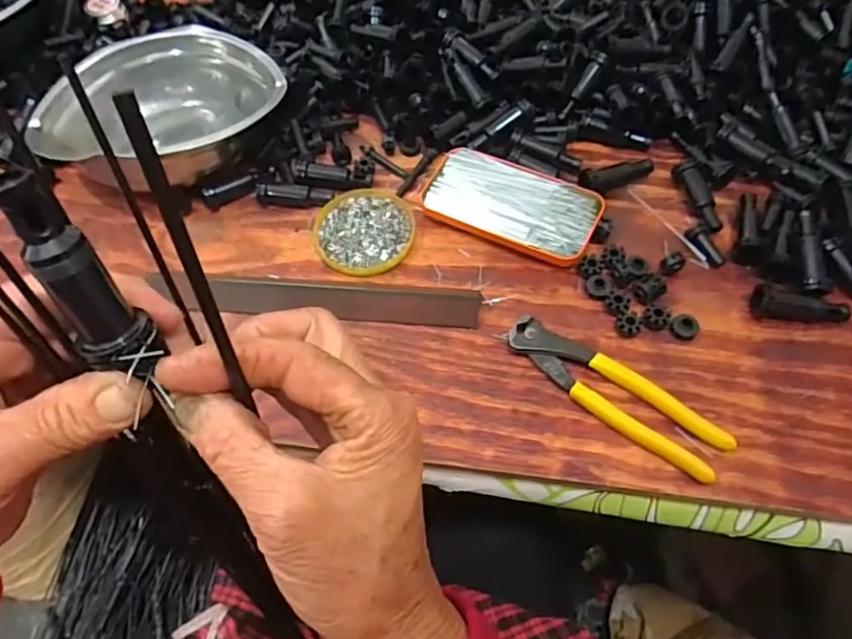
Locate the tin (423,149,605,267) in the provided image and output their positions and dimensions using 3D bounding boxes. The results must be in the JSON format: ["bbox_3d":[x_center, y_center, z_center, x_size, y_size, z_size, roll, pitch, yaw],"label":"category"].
[{"bbox_3d":[0.073,-0.098,0.517,0.143,0.016,0.076,26,64,17],"label":"tin"}]

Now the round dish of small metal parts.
[{"bbox_3d":[-0.053,-0.077,0.521,0.083,0.005,0.086,-1,60,2],"label":"round dish of small metal parts"}]

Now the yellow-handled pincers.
[{"bbox_3d":[0.132,0.051,0.435,0.165,0.015,0.040,33,66,20],"label":"yellow-handled pincers"}]

